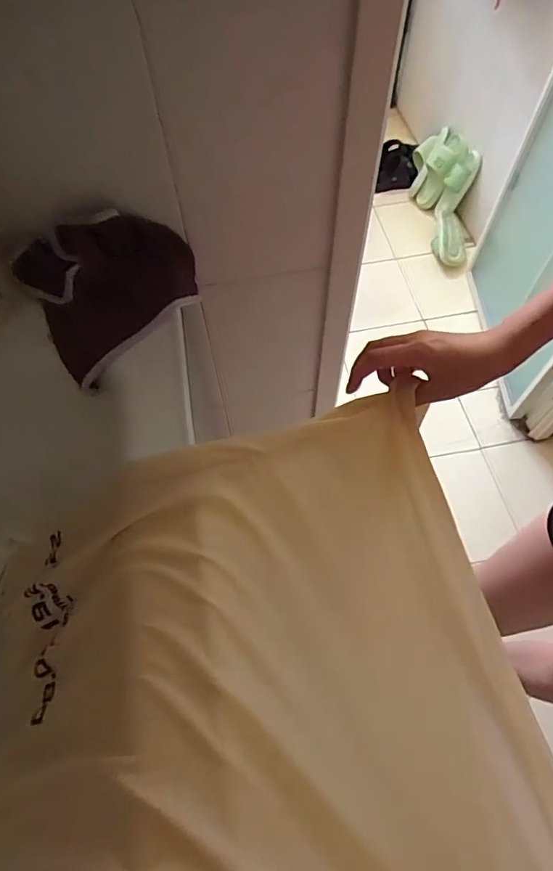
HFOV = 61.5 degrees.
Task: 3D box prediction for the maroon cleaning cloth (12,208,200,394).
[{"bbox_3d":[-0.175,-0.170,0.504,0.191,0.053,0.166,-37,95,-13],"label":"maroon cleaning cloth"}]

